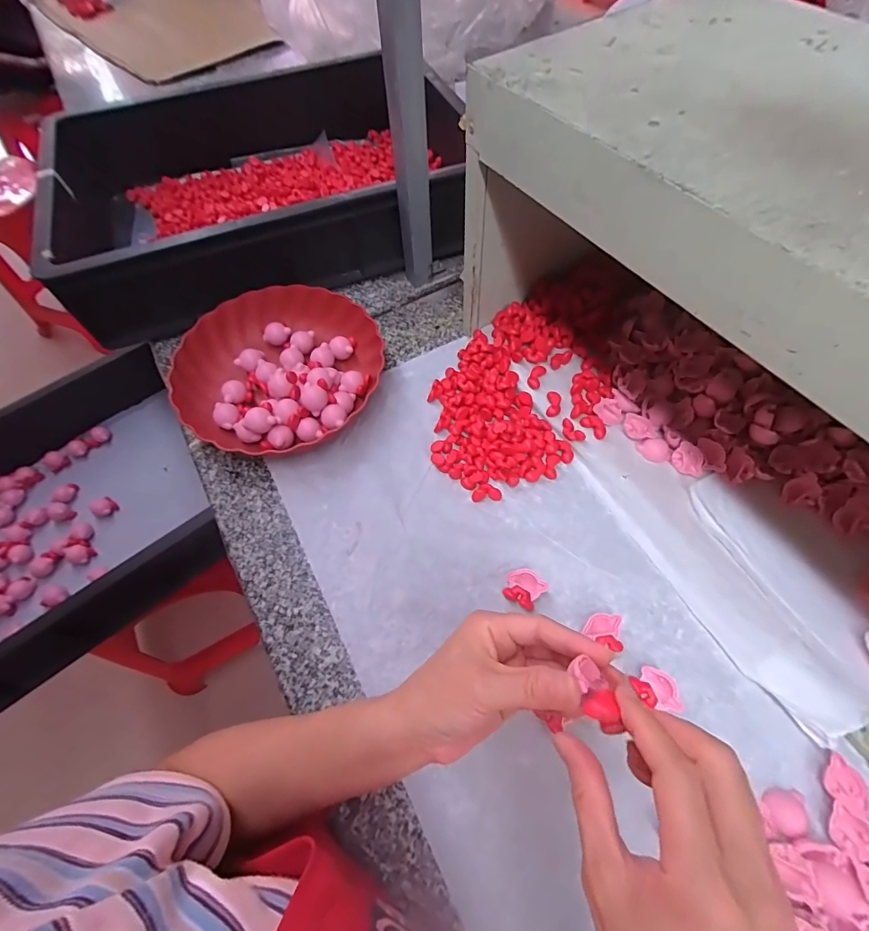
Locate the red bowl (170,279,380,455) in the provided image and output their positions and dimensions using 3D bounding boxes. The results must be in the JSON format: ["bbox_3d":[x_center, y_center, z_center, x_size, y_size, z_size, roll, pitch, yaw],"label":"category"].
[{"bbox_3d":[-0.188,-0.119,0.538,0.234,0.062,0.231,-2,60,3],"label":"red bowl"}]

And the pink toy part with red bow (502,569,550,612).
[{"bbox_3d":[0.086,0.118,0.419,0.034,0.013,0.033,35,68,21],"label":"pink toy part with red bow"}]

